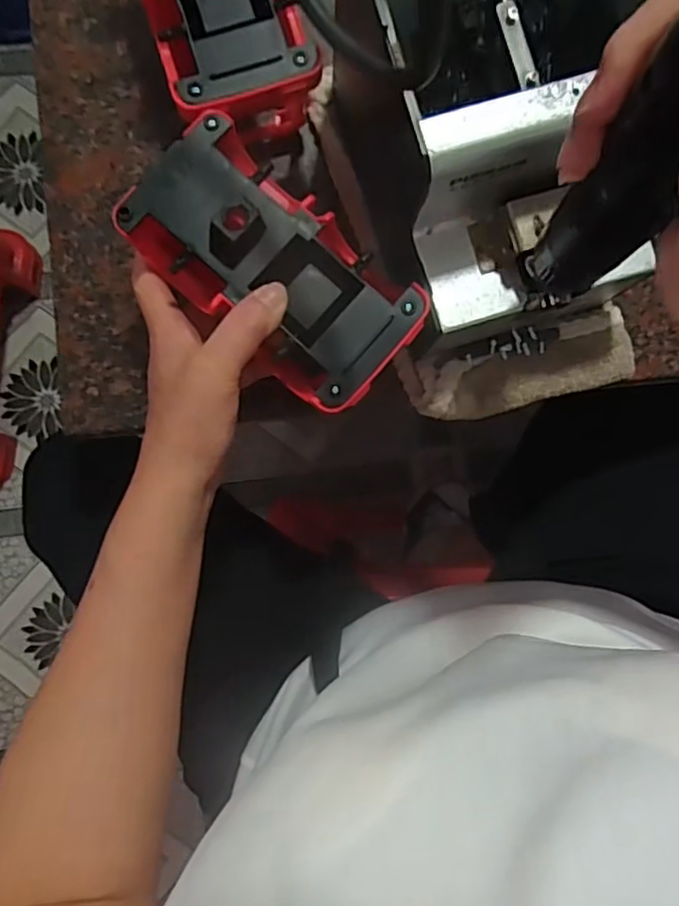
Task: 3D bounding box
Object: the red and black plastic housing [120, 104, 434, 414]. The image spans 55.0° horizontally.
[{"bbox_3d":[-0.035,-0.092,0.336,0.148,0.034,0.082,41,86,0],"label":"red and black plastic housing"}]

